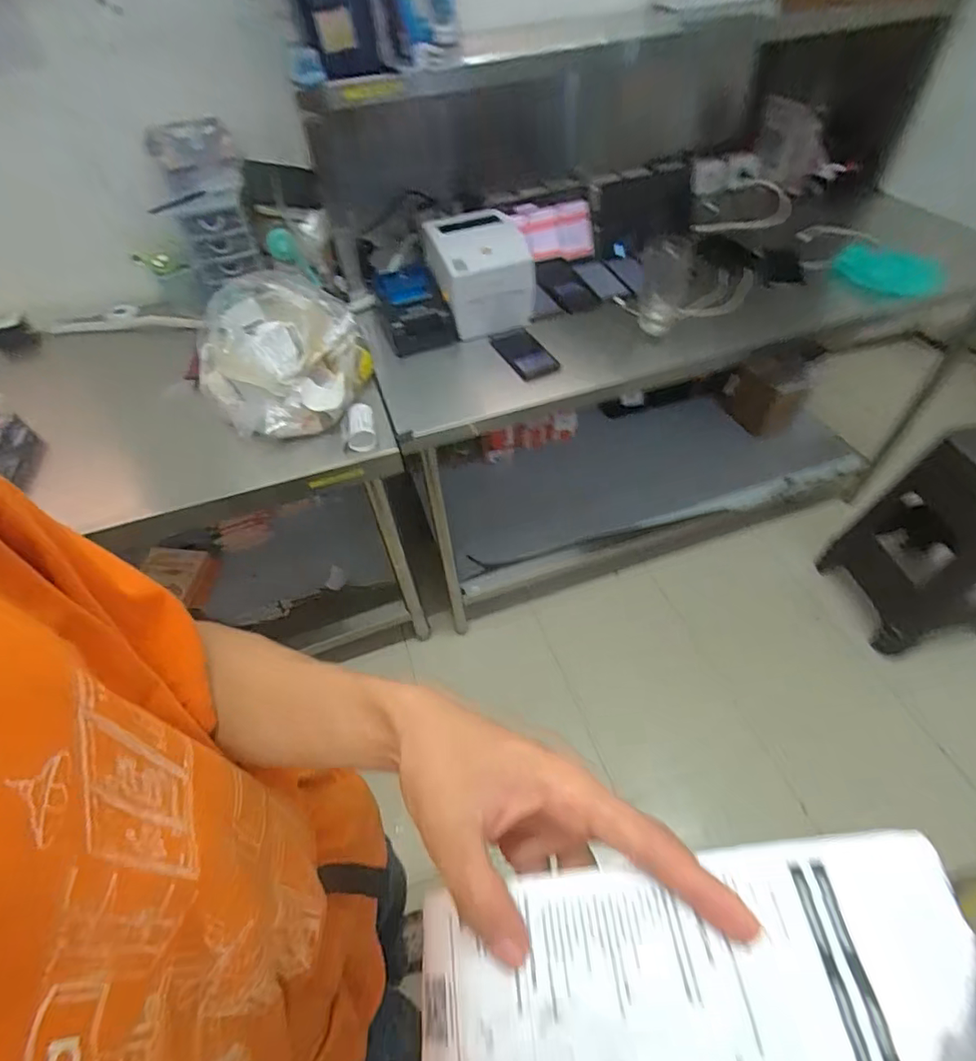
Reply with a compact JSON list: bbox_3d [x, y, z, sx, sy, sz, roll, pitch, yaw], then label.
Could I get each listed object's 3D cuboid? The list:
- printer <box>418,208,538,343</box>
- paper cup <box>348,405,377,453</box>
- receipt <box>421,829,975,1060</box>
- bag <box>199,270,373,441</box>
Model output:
[{"bbox_3d":[-0.017,-0.538,1.116,0.199,0.186,0.199,-9,51,-4],"label":"printer"},{"bbox_3d":[-0.229,-0.183,0.948,0.054,0.051,0.087,-12,52,-6],"label":"paper cup"},{"bbox_3d":[0.073,0.172,0.198,0.207,0.022,0.080,-15,51,2],"label":"receipt"},{"bbox_3d":[-0.378,-0.329,0.980,0.302,0.177,0.301,-20,53,-13],"label":"bag"}]

